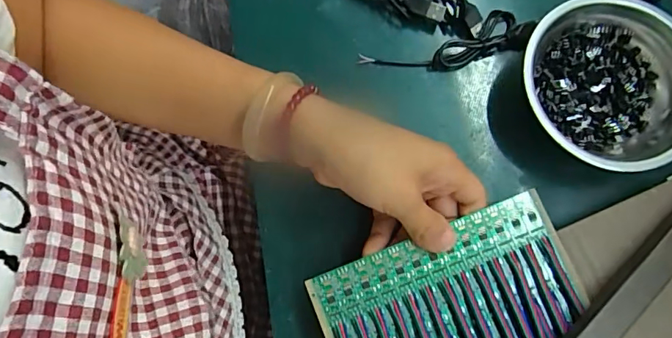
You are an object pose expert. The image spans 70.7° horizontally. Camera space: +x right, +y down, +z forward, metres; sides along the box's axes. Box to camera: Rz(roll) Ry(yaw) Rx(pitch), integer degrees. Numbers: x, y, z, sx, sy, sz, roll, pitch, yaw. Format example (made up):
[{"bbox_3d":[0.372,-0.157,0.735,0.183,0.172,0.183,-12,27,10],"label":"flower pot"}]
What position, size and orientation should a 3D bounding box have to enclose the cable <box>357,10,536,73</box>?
[{"bbox_3d":[0.085,-0.093,0.369,0.131,0.024,0.033,-16,81,-1],"label":"cable"}]

